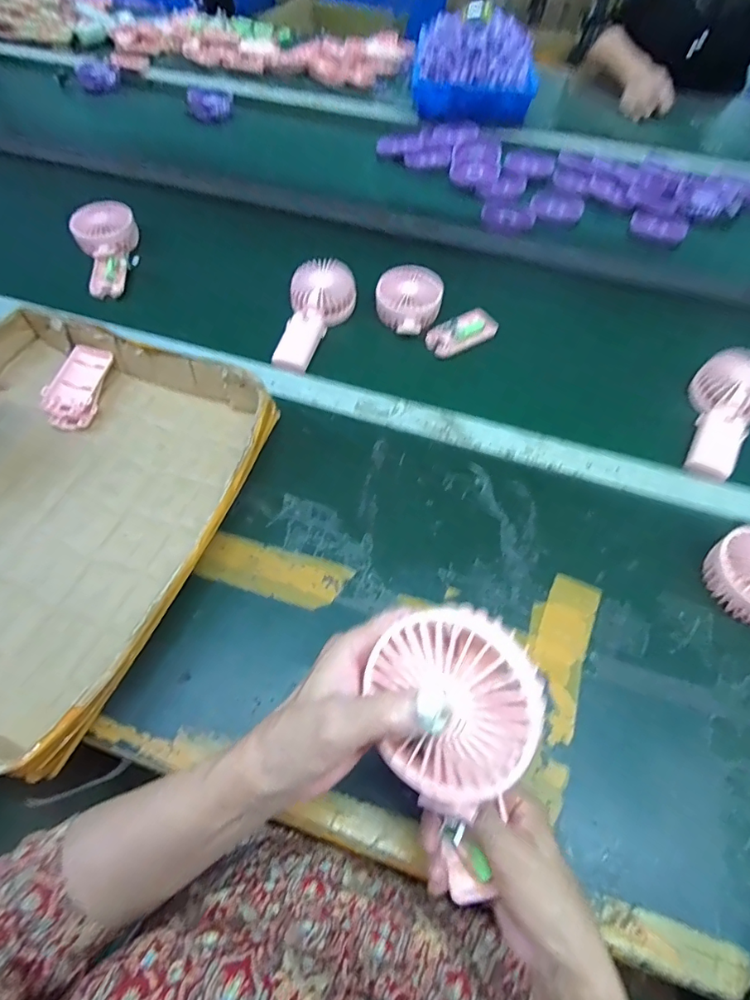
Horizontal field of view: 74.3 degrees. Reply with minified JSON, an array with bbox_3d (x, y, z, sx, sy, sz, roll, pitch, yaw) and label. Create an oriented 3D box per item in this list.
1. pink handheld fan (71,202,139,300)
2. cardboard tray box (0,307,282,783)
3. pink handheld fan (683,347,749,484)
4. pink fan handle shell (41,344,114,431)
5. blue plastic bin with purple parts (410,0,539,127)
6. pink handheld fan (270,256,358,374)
[{"bbox_3d":[-0.400,-0.370,0.734,0.093,0.038,0.179,-8,74,-8],"label":"pink handheld fan"},{"bbox_3d":[-0.333,-0.009,0.482,0.381,0.060,0.407,22,59,11],"label":"cardboard tray box"},{"bbox_3d":[0.412,-0.097,0.583,0.081,0.040,0.168,25,75,13],"label":"pink handheld fan"},{"bbox_3d":[-0.343,-0.127,0.575,0.053,0.033,0.104,7,57,2],"label":"pink fan handle shell"},{"bbox_3d":[0.207,-0.906,1.030,0.250,0.142,0.256,7,57,2],"label":"blue plastic bin with purple parts"},{"bbox_3d":[-0.088,-0.242,0.664,0.080,0.043,0.175,19,72,10],"label":"pink handheld fan"}]

